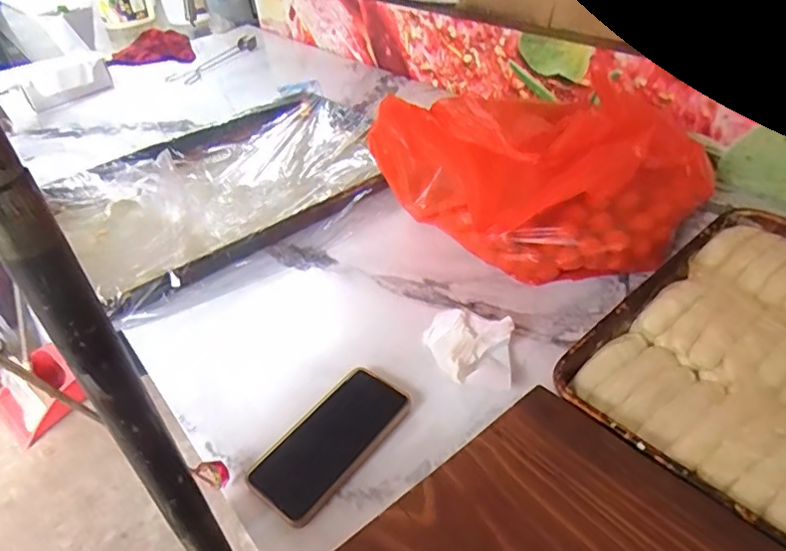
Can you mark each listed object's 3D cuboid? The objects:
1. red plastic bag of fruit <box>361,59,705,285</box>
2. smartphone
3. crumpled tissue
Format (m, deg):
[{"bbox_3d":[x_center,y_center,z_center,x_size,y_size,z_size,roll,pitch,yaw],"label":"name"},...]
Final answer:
[{"bbox_3d":[0.193,-0.153,0.737,0.352,0.158,0.289,30,52,35],"label":"red plastic bag of fruit"},{"bbox_3d":[-0.060,0.157,0.539,0.079,0.011,0.158,30,56,30],"label":"smartphone"},{"bbox_3d":[0.081,0.080,0.604,0.094,0.032,0.089,-1,40,6],"label":"crumpled tissue"}]

